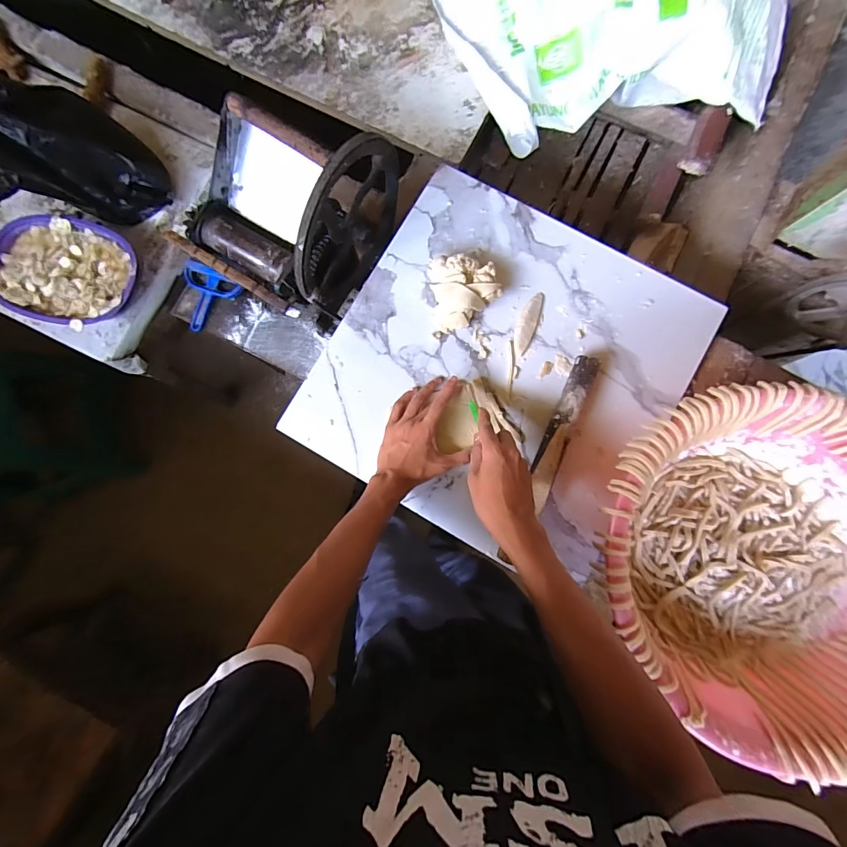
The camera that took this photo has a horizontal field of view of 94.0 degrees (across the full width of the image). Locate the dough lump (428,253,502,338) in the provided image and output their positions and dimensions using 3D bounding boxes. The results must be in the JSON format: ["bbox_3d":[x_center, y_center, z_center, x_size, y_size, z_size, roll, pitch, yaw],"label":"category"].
[{"bbox_3d":[0.062,-0.195,0.580,0.096,0.047,0.102,-8,85,-1],"label":"dough lump"}]

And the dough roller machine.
[{"bbox_3d":[-0.210,-0.338,0.641,0.248,0.269,0.287,32,86,3],"label":"dough roller machine"}]

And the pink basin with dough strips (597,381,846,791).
[{"bbox_3d":[0.420,0.165,0.497,0.395,0.118,0.404,0,85,0],"label":"pink basin with dough strips"}]

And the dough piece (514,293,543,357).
[{"bbox_3d":[0.157,-0.151,0.591,0.030,0.014,0.100,18,85,2],"label":"dough piece"}]

